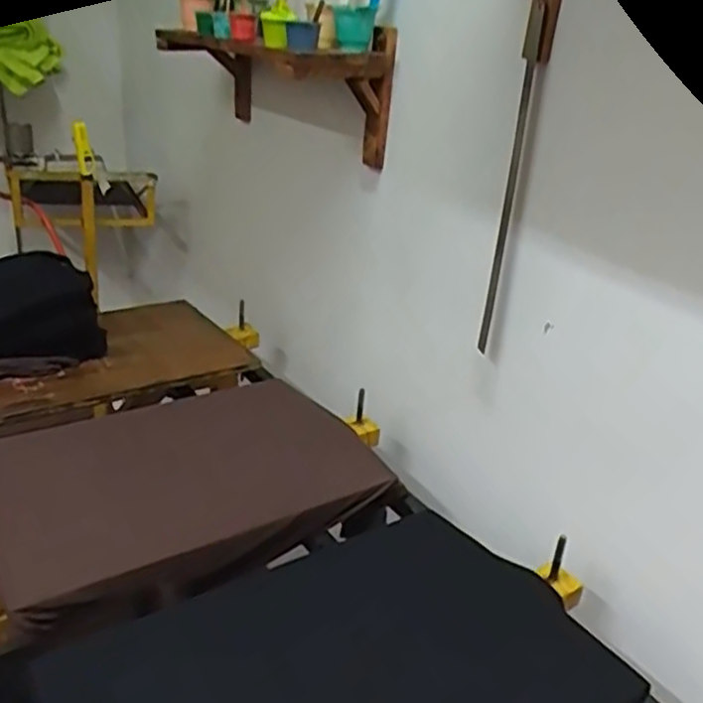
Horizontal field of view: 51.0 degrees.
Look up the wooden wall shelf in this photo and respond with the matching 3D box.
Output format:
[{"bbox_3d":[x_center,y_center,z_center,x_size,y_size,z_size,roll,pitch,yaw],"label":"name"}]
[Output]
[{"bbox_3d":[-0.202,-0.596,1.640,0.229,0.235,0.727,-10,27,-30],"label":"wooden wall shelf"}]

